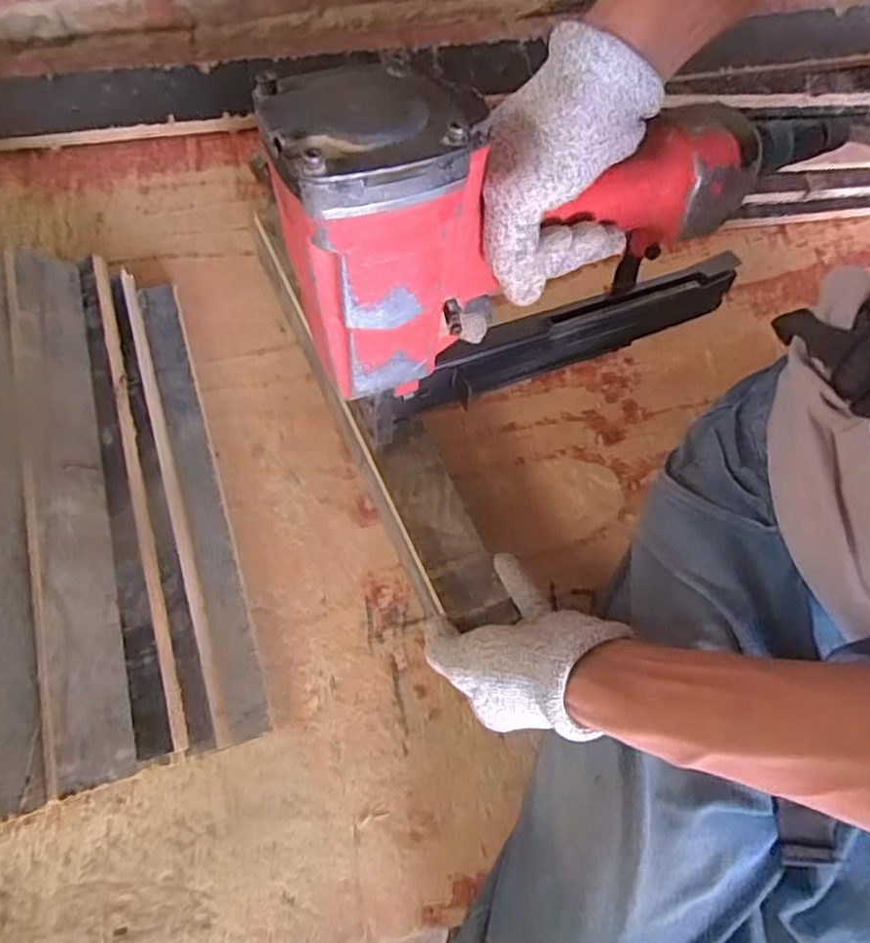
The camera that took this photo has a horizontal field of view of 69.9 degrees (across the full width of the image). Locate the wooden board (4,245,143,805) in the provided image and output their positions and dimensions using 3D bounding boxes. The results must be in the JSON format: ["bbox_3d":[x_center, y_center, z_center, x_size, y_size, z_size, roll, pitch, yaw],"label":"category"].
[{"bbox_3d":[-0.241,0.013,0.409,0.007,0.051,0.359,-24,73,33],"label":"wooden board"}]

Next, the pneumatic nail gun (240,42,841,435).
[{"bbox_3d":[0.075,-0.141,0.356,0.318,0.231,0.084,-24,75,-9],"label":"pneumatic nail gun"}]

